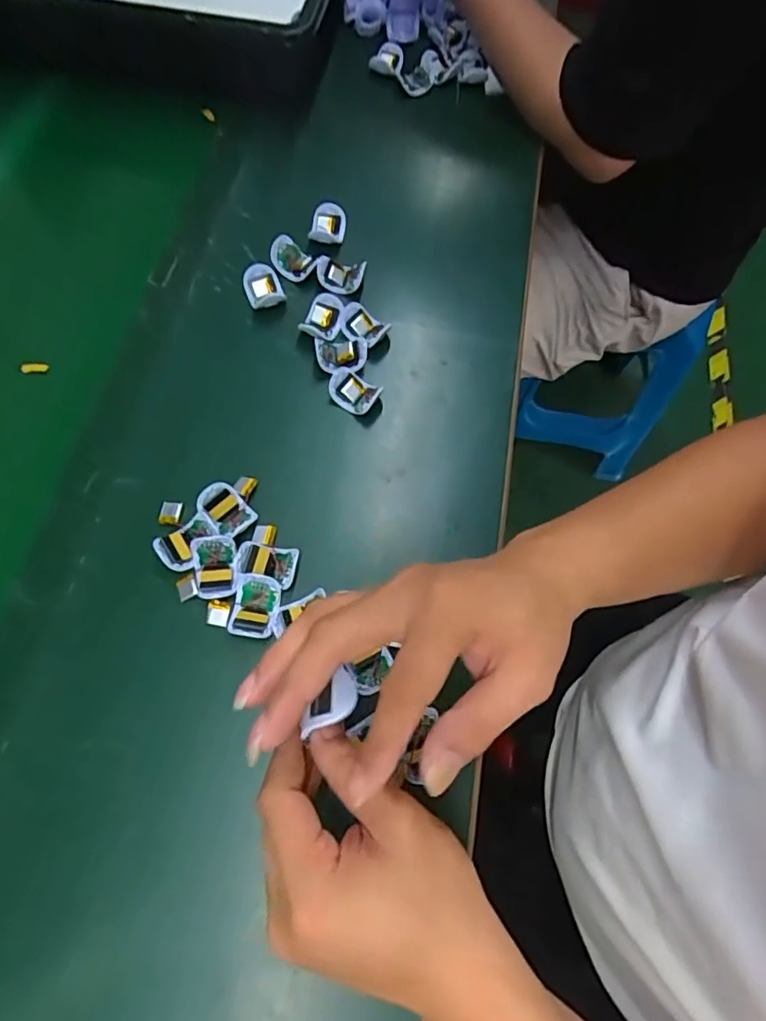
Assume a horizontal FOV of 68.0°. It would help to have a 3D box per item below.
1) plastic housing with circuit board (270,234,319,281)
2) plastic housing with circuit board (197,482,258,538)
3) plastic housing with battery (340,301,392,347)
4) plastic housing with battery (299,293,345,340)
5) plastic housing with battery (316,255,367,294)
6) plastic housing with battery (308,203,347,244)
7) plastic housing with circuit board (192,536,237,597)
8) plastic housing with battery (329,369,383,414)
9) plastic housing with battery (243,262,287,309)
[{"bbox_3d":[-0.082,-0.226,0.512,0.031,0.018,0.043,-38,73,-17],"label":"plastic housing with circuit board"},{"bbox_3d":[-0.113,-0.001,0.412,0.028,0.010,0.043,-41,74,-18],"label":"plastic housing with circuit board"},{"bbox_3d":[-0.018,-0.162,0.492,0.043,0.013,0.032,39,70,13],"label":"plastic housing with battery"},{"bbox_3d":[-0.051,-0.166,0.487,0.031,0.015,0.037,9,66,1],"label":"plastic housing with battery"},{"bbox_3d":[-0.038,-0.213,0.510,0.042,0.016,0.027,7,66,0],"label":"plastic housing with battery"},{"bbox_3d":[-0.052,-0.266,0.530,0.032,0.018,0.037,2,66,-2],"label":"plastic housing with battery"},{"bbox_3d":[-0.117,0.039,0.392,0.030,0.015,0.039,-9,67,-7],"label":"plastic housing with circuit board"},{"bbox_3d":[-0.024,-0.098,0.466,0.042,0.016,0.030,37,69,12],"label":"plastic housing with battery"},{"bbox_3d":[-0.104,-0.195,0.497,0.033,0.018,0.037,-7,67,-6],"label":"plastic housing with battery"}]

